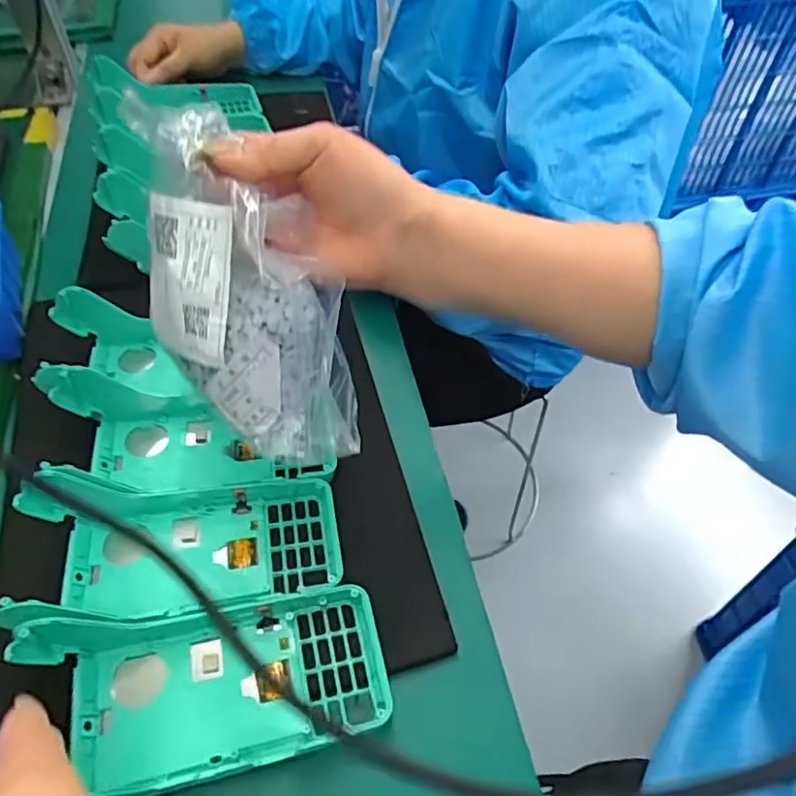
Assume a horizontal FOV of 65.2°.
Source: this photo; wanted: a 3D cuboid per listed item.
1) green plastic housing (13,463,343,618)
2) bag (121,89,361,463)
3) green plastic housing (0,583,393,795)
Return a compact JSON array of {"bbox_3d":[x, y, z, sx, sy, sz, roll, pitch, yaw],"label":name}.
[{"bbox_3d":[-0.118,0.081,0.354,0.168,0.054,0.081,-5,50,-6],"label":"green plastic housing"},{"bbox_3d":[-0.076,-0.055,0.322,0.110,0.175,0.040,0,15,7],"label":"bag"},{"bbox_3d":[-0.091,0.135,0.303,0.177,0.051,0.088,-10,51,-10],"label":"green plastic housing"}]

